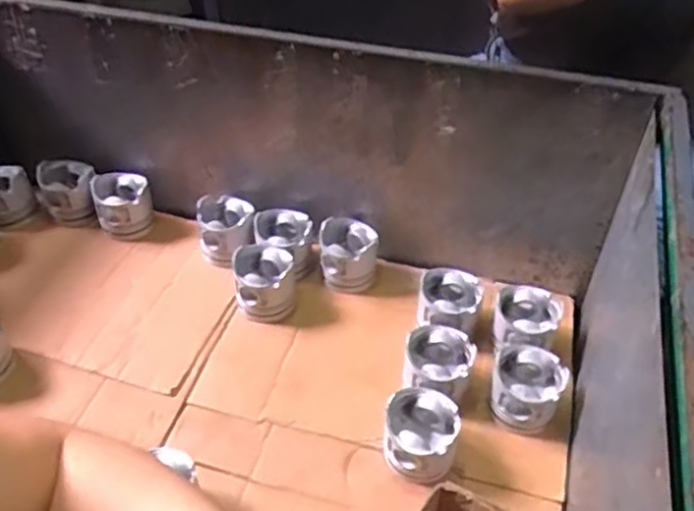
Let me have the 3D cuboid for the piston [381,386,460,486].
[{"bbox_3d":[0.095,0.234,0.840,0.086,0.101,0.093,1,45,-1],"label":"piston"}]

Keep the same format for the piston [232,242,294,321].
[{"bbox_3d":[-0.129,0.043,1.027,0.094,0.080,0.093,-2,45,-3],"label":"piston"}]

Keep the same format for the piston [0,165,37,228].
[{"bbox_3d":[-0.606,-0.106,1.156,0.094,0.072,0.089,-25,50,-24],"label":"piston"}]

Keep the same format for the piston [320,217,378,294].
[{"bbox_3d":[0.001,-0.001,1.063,0.092,0.093,0.087,4,45,3],"label":"piston"}]

